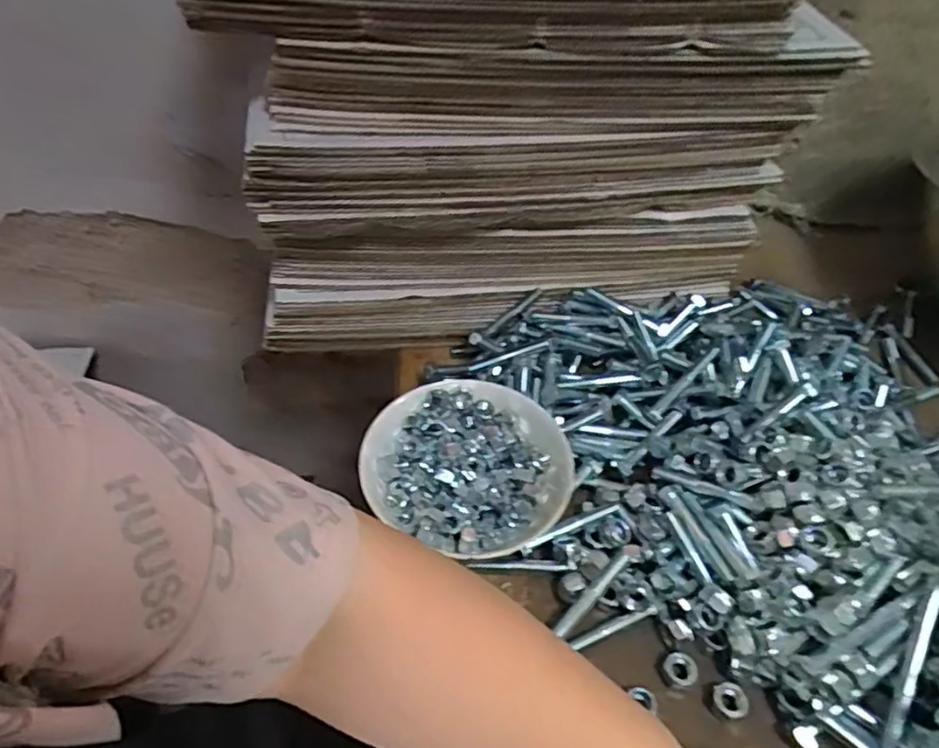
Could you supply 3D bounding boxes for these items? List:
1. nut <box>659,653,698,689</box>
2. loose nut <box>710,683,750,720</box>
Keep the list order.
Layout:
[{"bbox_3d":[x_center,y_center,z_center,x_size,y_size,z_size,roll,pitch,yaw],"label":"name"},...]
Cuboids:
[{"bbox_3d":[0.122,0.172,0.377,0.018,0.009,0.019,1,46,-1],"label":"nut"},{"bbox_3d":[0.147,0.184,0.366,0.018,0.007,0.018,1,46,-1],"label":"loose nut"}]

